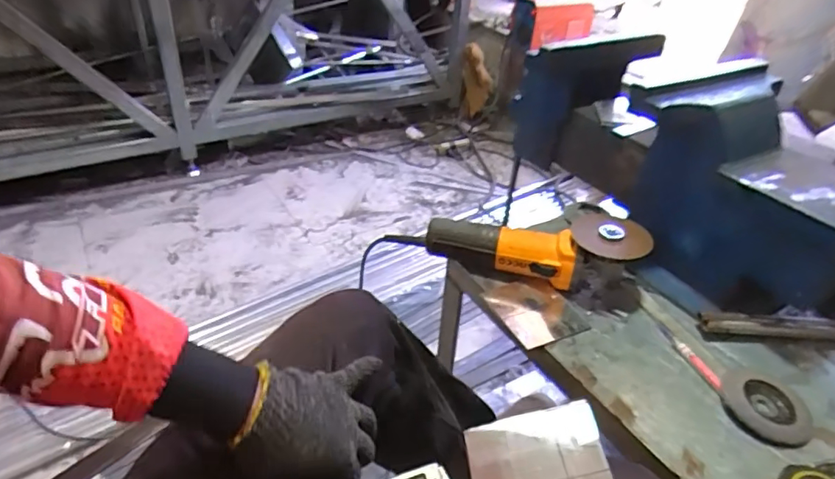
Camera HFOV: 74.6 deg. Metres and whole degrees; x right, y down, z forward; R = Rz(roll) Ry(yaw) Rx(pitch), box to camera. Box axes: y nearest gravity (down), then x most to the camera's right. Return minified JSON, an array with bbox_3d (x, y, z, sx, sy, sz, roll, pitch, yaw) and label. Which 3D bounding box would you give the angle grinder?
[{"bbox_3d":[0.160,-0.006,0.759,0.285,0.083,0.107,10,36,11],"label":"angle grinder"}]

